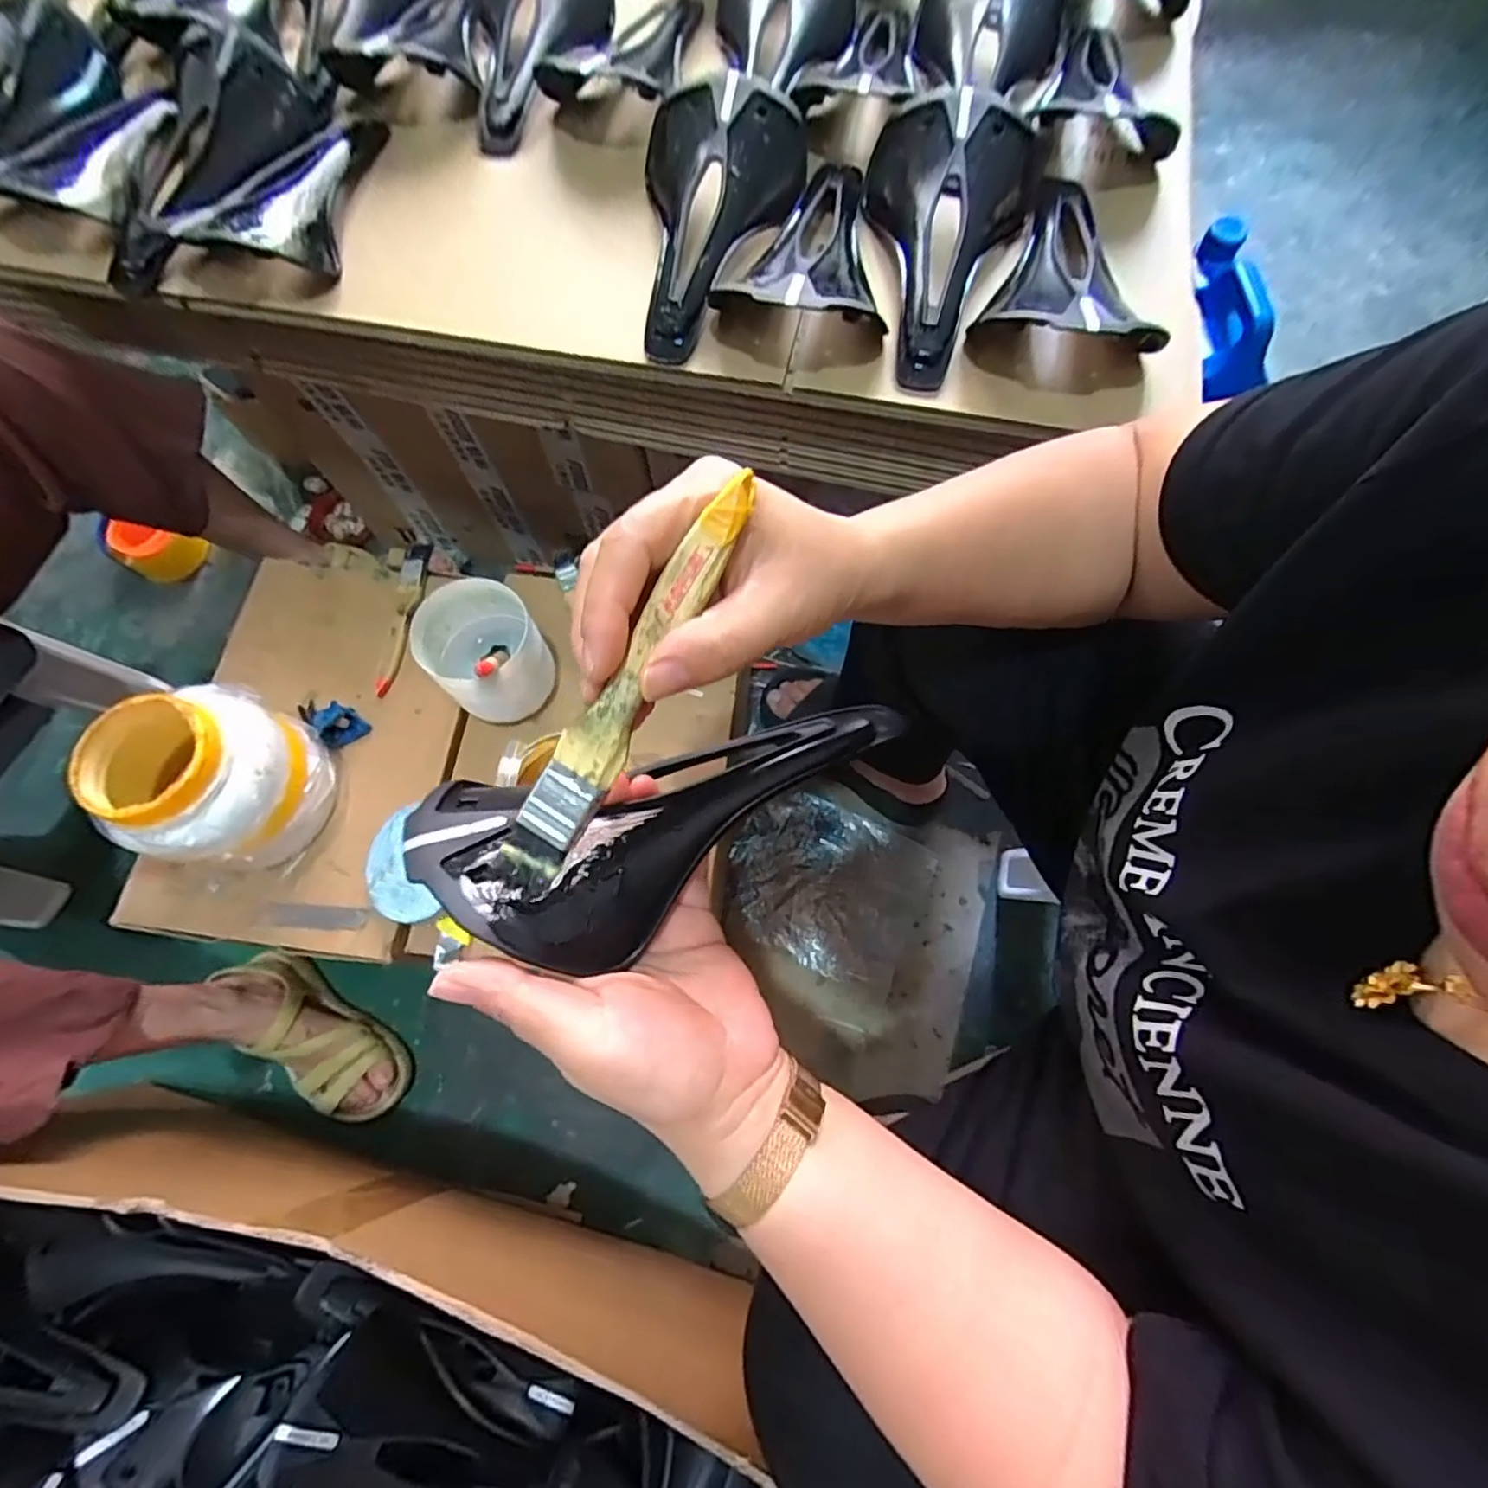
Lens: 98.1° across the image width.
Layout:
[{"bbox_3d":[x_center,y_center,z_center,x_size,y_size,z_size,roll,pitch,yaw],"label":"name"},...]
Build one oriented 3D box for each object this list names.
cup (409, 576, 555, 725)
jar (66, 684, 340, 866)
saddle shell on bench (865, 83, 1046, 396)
[{"bbox_3d":[-0.218,-0.072,0.557,0.088,0.094,0.094,0,71,1],"label":"cup"},{"bbox_3d":[-0.416,0.027,0.515,0.105,0.123,0.135,6,71,3],"label":"jar"},{"bbox_3d":[0.164,-0.396,0.507,0.141,0.079,0.259,7,71,3],"label":"saddle shell on bench"}]

